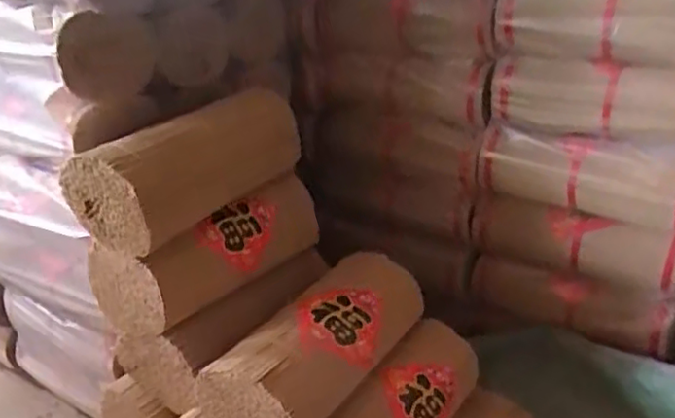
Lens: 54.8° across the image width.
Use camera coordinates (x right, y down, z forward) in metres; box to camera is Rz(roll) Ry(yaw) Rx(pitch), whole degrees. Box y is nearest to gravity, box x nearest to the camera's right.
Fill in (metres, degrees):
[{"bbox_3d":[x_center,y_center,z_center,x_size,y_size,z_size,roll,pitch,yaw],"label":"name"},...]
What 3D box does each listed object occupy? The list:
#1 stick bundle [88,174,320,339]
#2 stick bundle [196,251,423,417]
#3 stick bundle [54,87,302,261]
[{"bbox_3d":[-0.176,0.051,0.945,0.133,0.118,0.327,17,31,36],"label":"stick bundle"},{"bbox_3d":[-0.012,0.179,0.882,0.141,0.111,0.335,17,31,36],"label":"stick bundle"},{"bbox_3d":[-0.198,-0.063,0.891,0.139,0.125,0.318,11,28,27],"label":"stick bundle"}]

